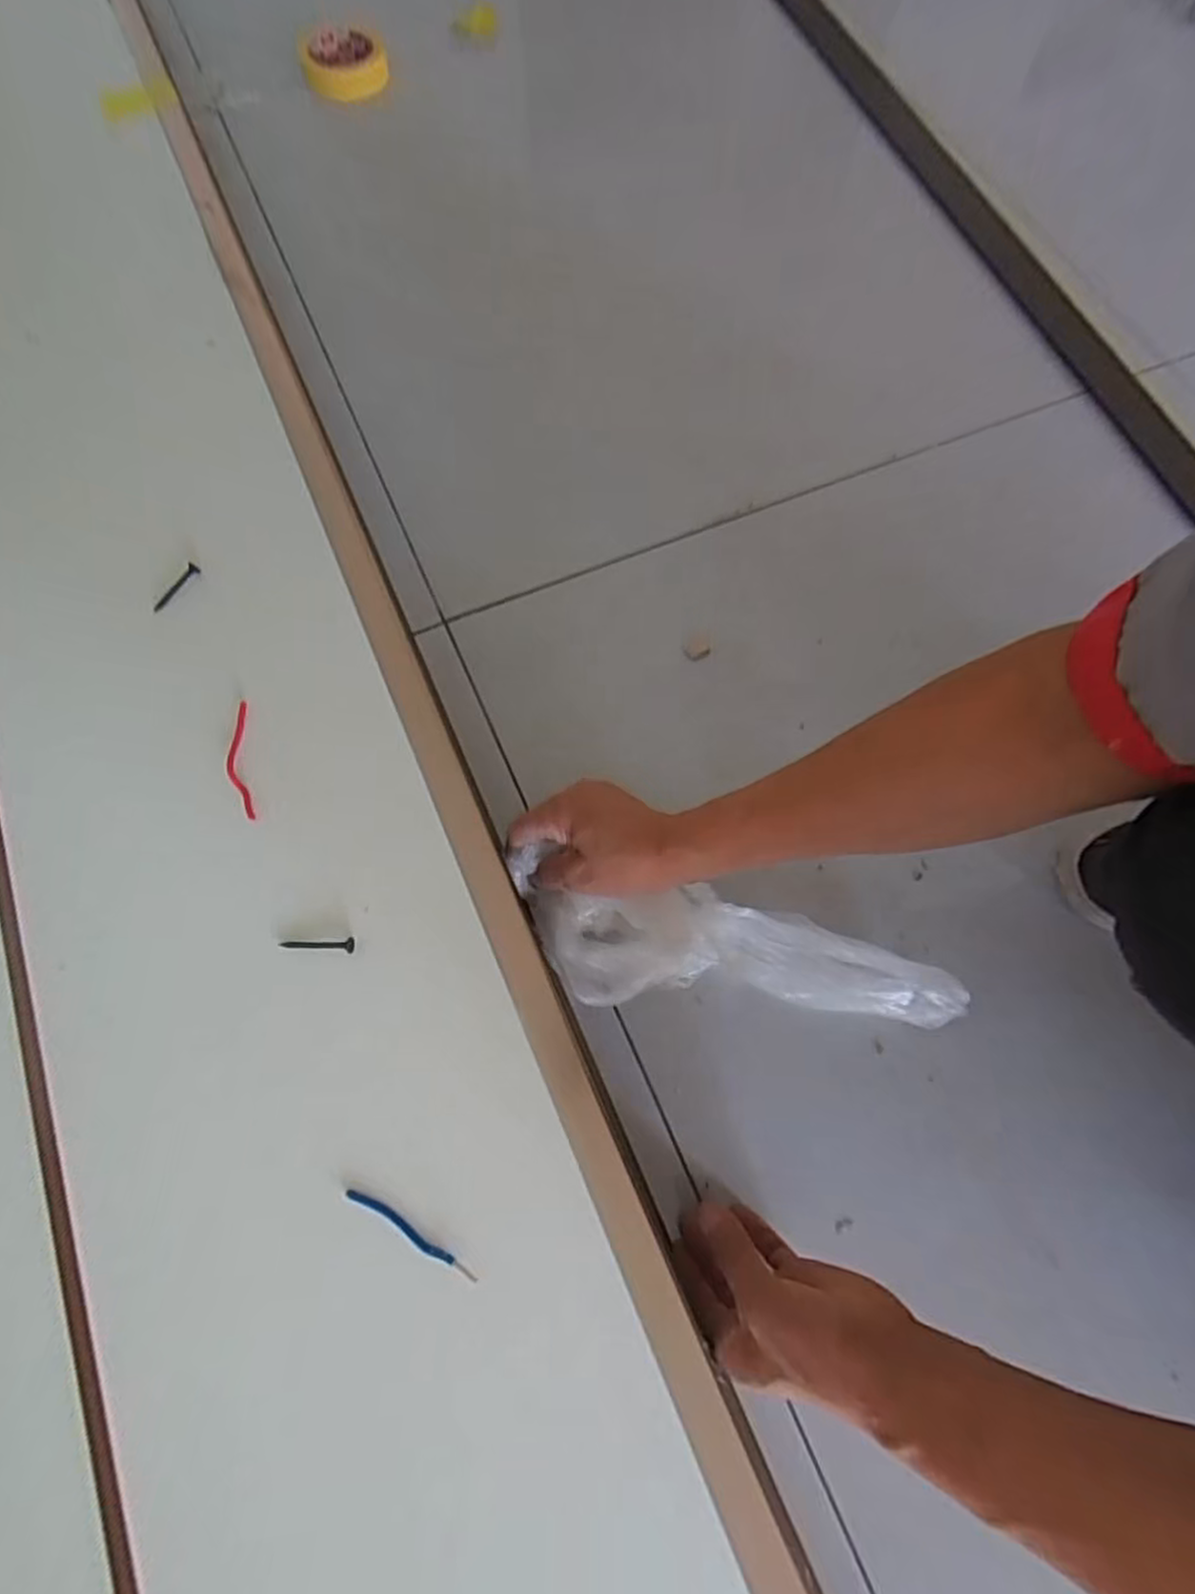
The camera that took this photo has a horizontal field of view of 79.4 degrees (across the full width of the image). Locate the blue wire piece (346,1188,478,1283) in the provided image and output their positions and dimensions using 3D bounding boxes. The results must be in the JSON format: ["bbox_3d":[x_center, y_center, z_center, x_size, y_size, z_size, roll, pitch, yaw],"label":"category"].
[{"bbox_3d":[-0.076,0.177,0.291,0.062,0.006,0.007,31,71,9],"label":"blue wire piece"}]

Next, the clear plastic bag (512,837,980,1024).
[{"bbox_3d":[0.085,0.107,0.492,0.299,0.055,0.086,10,69,2],"label":"clear plastic bag"}]

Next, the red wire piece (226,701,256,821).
[{"bbox_3d":[-0.180,-0.019,0.360,0.010,0.005,0.066,-12,70,-7],"label":"red wire piece"}]

